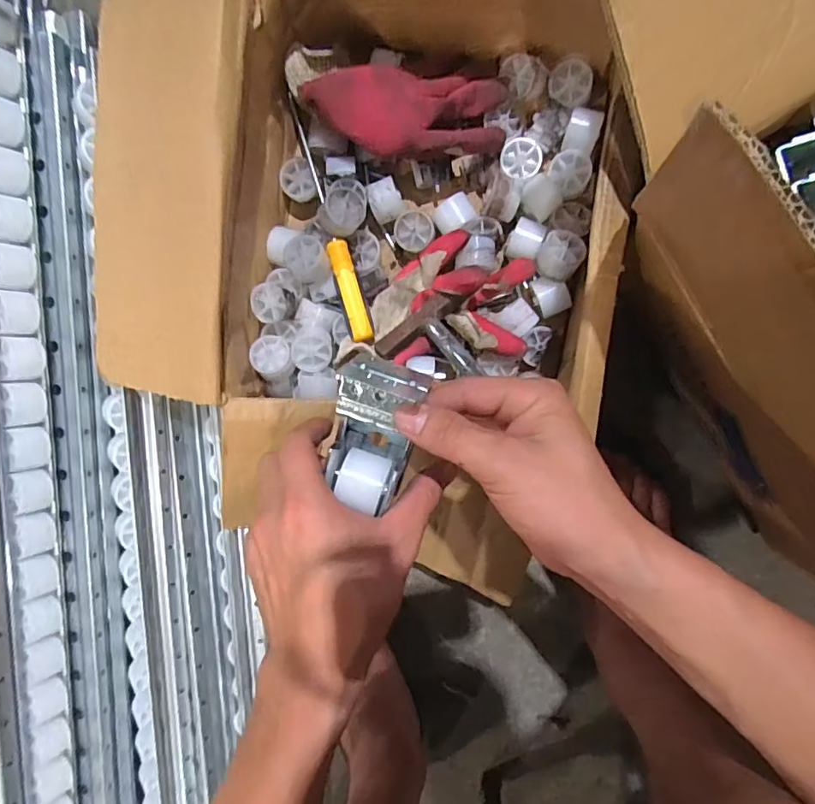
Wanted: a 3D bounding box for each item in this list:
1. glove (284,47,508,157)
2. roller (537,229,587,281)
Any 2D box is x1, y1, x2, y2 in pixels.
[{"bbox_3d":[-0.012,-0.236,0.430,0.178,0.037,0.074,9,95,5],"label":"glove"},{"bbox_3d":[0.125,-0.121,0.437,0.034,0.028,0.040,24,96,3],"label":"roller"}]

